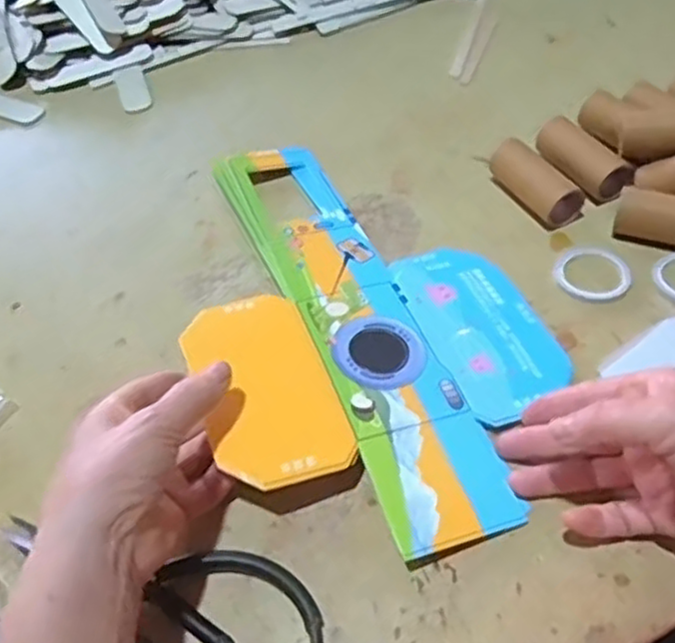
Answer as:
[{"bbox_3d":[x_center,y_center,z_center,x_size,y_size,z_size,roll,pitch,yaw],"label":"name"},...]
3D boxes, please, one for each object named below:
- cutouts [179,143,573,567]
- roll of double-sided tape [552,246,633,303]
[{"bbox_3d":[0.005,-0.015,0.467,0.208,0.014,0.345,-14,49,-17],"label":"cutouts"},{"bbox_3d":[0.170,-0.032,0.480,0.046,0.007,0.048,-3,50,4],"label":"roll of double-sided tape"}]

